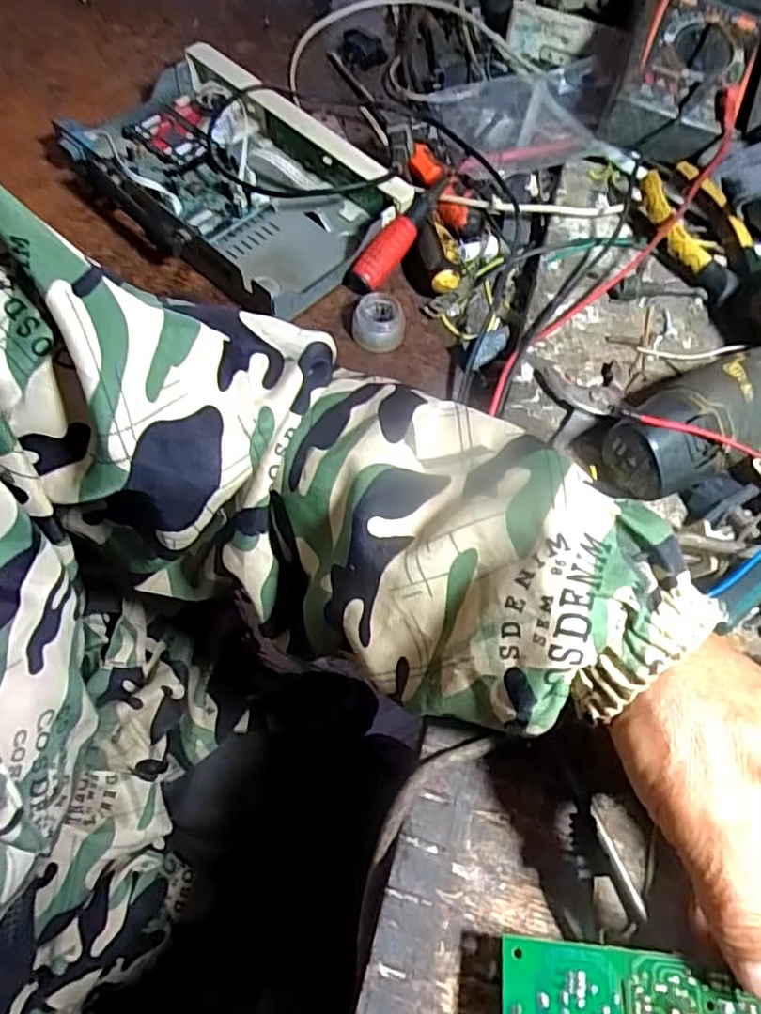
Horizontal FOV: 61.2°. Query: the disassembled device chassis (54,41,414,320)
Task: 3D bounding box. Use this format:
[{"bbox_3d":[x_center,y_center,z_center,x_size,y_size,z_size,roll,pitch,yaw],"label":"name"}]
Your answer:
[{"bbox_3d":[-0.106,-0.230,0.457,0.215,0.059,0.147,36,66,20],"label":"disassembled device chassis"}]

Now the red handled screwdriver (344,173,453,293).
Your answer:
[{"bbox_3d":[0.015,-0.191,0.446,0.024,0.017,0.106,36,83,18],"label":"red handled screwdriver"}]

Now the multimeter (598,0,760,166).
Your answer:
[{"bbox_3d":[0.238,-0.361,0.465,0.108,0.050,0.220,20,87,11],"label":"multimeter"}]

